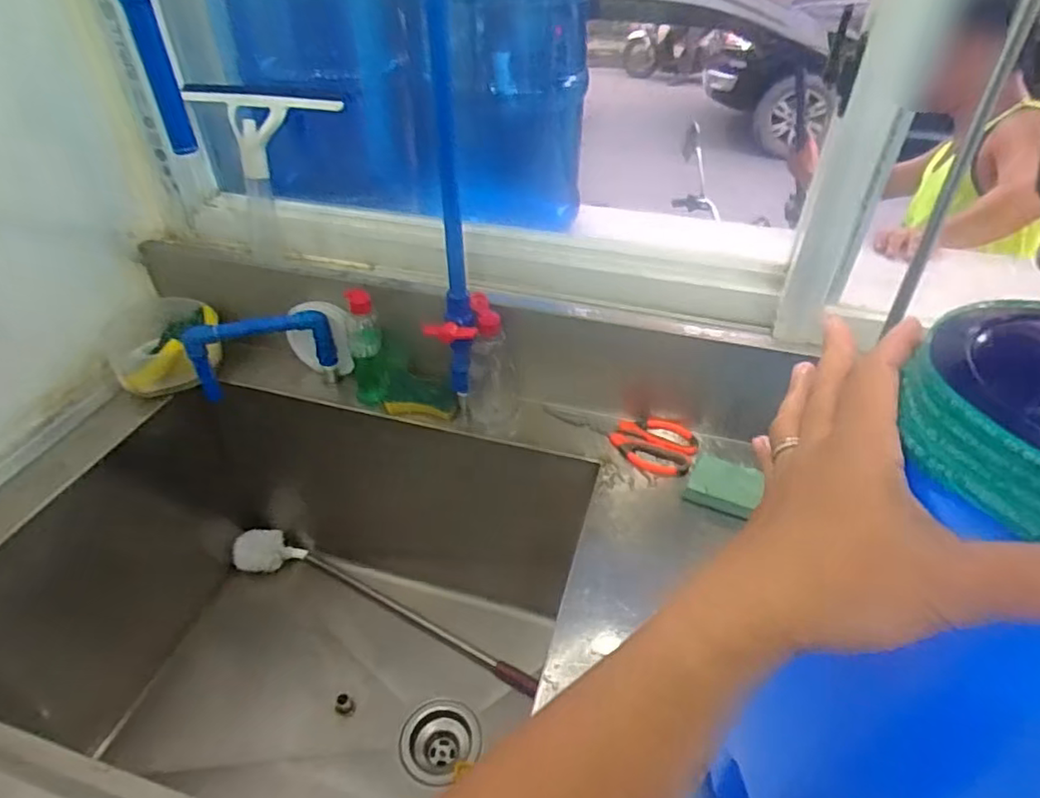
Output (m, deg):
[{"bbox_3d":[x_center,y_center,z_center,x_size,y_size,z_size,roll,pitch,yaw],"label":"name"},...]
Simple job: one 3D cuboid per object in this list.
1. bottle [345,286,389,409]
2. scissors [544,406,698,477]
[{"bbox_3d":[-0.205,-0.067,0.838,0.045,0.158,0.048,-9,41,-12],"label":"bottle"},{"bbox_3d":[0.133,0.042,0.819,0.194,0.020,0.092,23,44,24],"label":"scissors"}]

